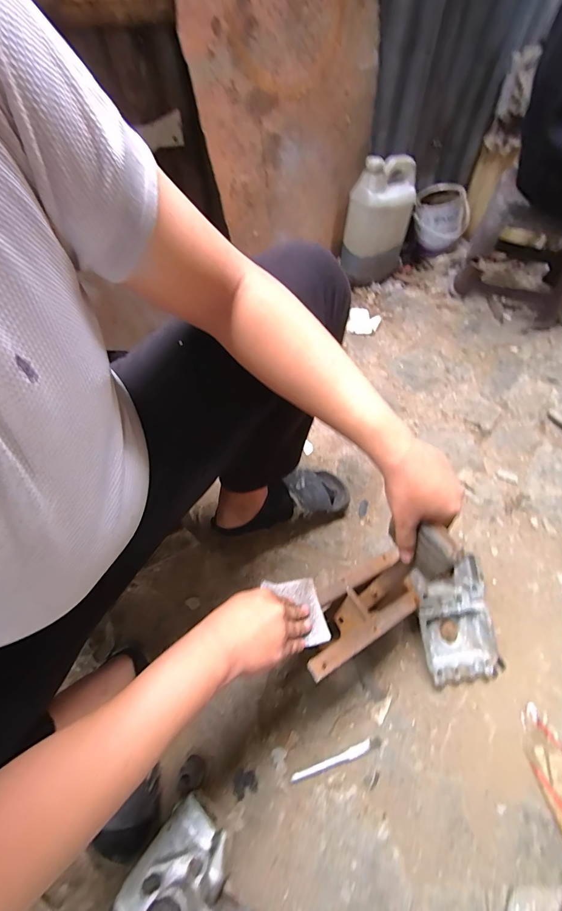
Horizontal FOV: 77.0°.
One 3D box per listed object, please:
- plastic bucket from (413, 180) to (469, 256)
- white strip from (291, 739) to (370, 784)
[{"bbox_3d":[0.519,-0.774,1.158,0.172,0.149,0.184,-1,62,2],"label":"plastic bucket"},{"bbox_3d":[0.085,0.518,0.597,0.142,0.007,0.018,-18,60,-6],"label":"white strip"}]

